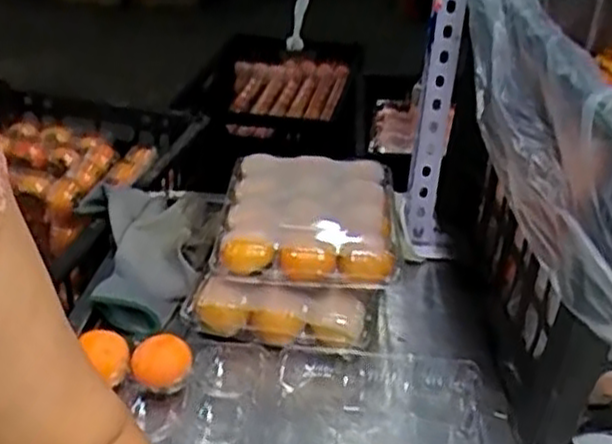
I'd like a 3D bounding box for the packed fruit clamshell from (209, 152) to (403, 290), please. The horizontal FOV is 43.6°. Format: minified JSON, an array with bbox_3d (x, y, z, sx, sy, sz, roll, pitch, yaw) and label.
[{"bbox_3d":[0.002,-0.010,0.748,0.169,0.042,0.200,4,31,4],"label":"packed fruit clamshell"}]

